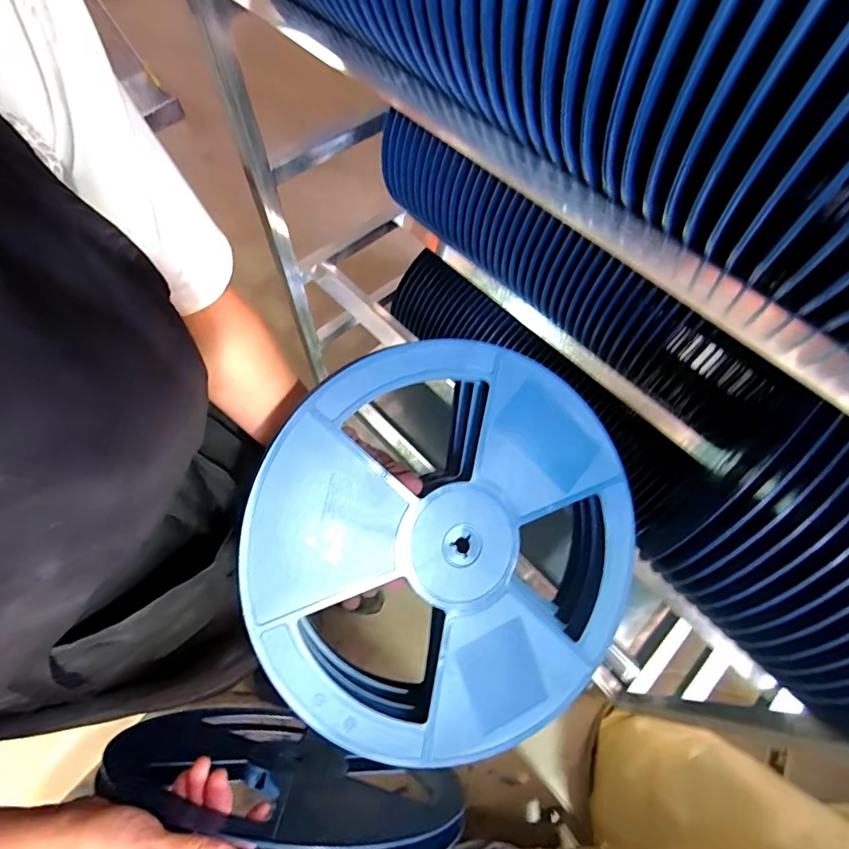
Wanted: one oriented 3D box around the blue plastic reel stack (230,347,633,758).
[{"bbox_3d":[0.022,0.095,0.382,0.312,0.033,0.309,10,84,-16],"label":"blue plastic reel stack"}]

